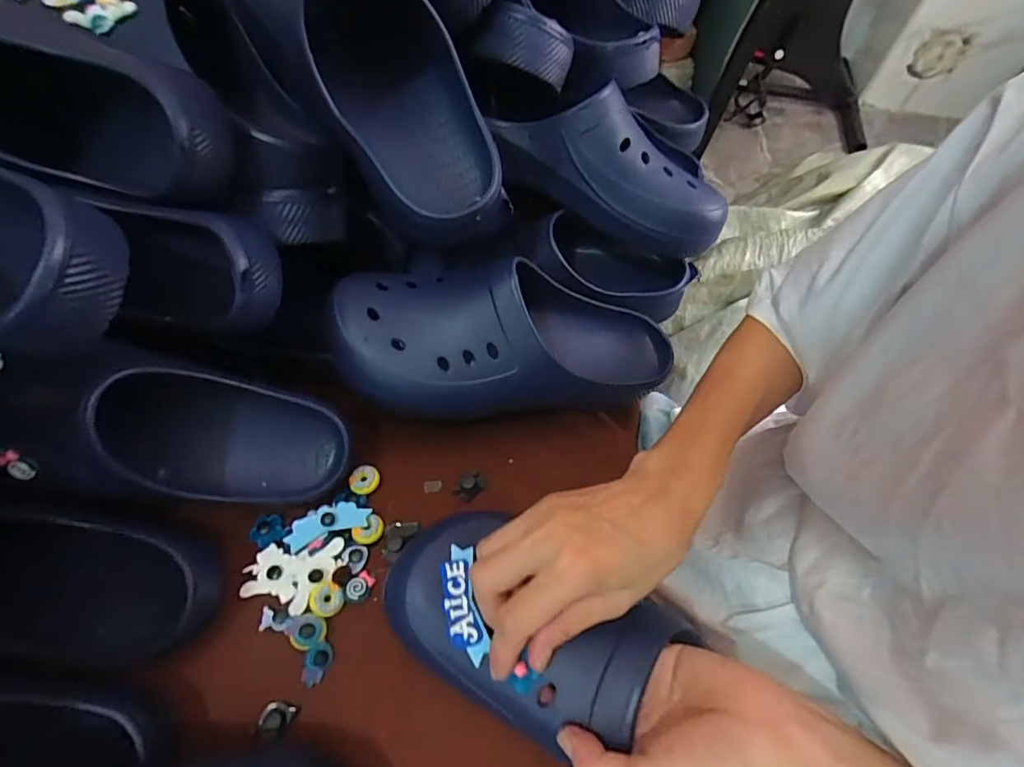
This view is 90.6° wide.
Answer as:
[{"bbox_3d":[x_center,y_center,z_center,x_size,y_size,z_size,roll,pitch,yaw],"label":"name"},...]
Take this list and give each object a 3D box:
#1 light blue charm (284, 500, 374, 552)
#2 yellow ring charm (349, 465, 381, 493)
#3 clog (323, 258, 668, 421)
[{"bbox_3d":[-0.140,0.106,0.385,0.061,0.008,0.024,-18,62,-11],"label":"light blue charm"},{"bbox_3d":[-0.119,0.077,0.409,0.024,0.006,0.022,-2,61,-3],"label":"yellow ring charm"},{"bbox_3d":[0.002,-0.041,0.416,0.284,0.096,0.116,1,59,-20],"label":"clog"}]

